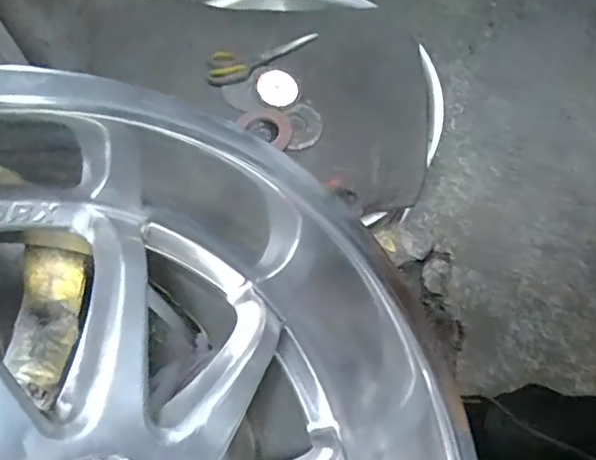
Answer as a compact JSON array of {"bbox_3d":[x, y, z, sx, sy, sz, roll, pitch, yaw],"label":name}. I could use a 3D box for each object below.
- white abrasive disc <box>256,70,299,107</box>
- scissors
[{"bbox_3d":[-0.035,-0.235,0.960,0.070,0.012,0.058,27,75,8],"label":"white abrasive disc"},{"bbox_3d":[-0.059,-0.293,0.971,0.198,0.020,0.059,-21,69,-9],"label":"scissors"}]

